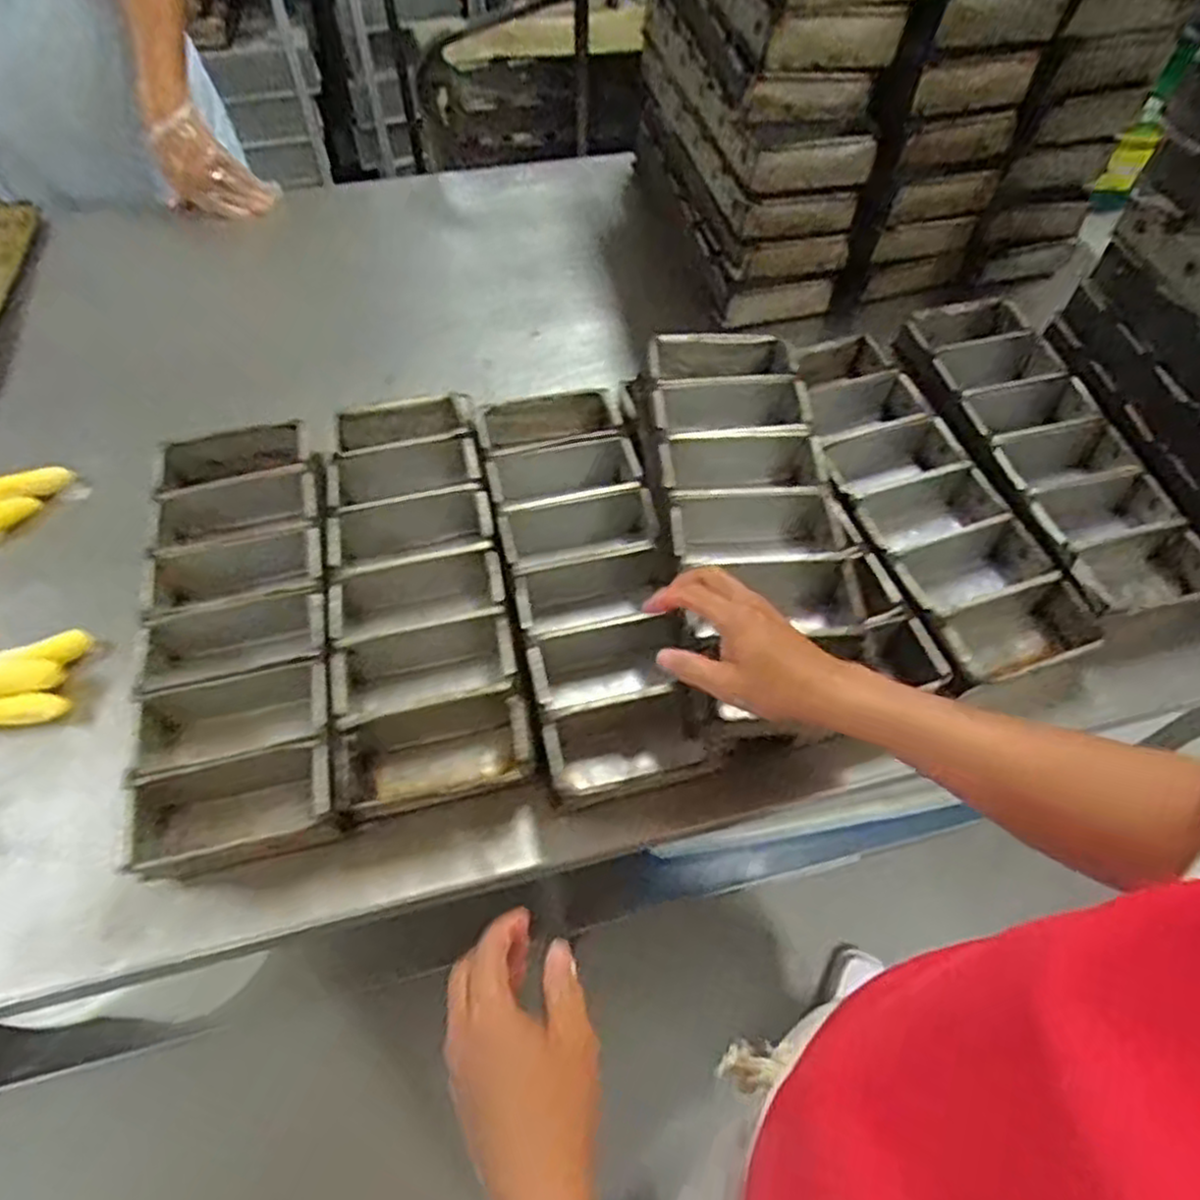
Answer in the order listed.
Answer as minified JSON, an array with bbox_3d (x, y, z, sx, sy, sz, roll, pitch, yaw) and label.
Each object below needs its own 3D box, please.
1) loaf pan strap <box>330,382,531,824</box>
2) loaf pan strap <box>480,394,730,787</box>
[{"bbox_3d":[-0.187,-0.023,0.772,0.167,0.072,0.445,-10,58,-8],"label":"loaf pan strap"},{"bbox_3d":[-0.020,-0.038,0.793,0.162,0.077,0.434,-8,60,-7],"label":"loaf pan strap"}]

